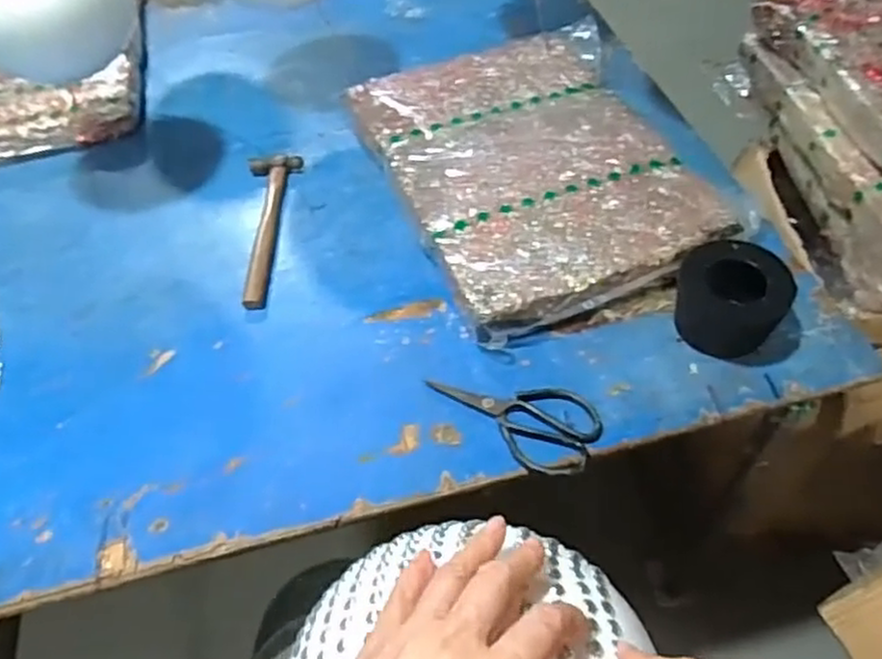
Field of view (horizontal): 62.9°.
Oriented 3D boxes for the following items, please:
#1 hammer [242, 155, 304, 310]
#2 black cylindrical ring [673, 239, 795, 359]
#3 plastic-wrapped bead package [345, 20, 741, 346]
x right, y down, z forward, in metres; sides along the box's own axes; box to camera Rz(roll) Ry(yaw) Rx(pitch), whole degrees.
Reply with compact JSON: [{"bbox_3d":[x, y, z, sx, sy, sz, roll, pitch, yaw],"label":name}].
[{"bbox_3d":[-0.233,-0.136,0.944,0.068,0.019,0.274,-2,50,2],"label":"hammer"},{"bbox_3d":[0.312,-0.033,0.777,0.101,0.084,0.095,-2,50,2],"label":"black cylindrical ring"},{"bbox_3d":[0.119,-0.224,0.971,0.379,0.062,0.537,-15,50,-9],"label":"plastic-wrapped bead package"}]

